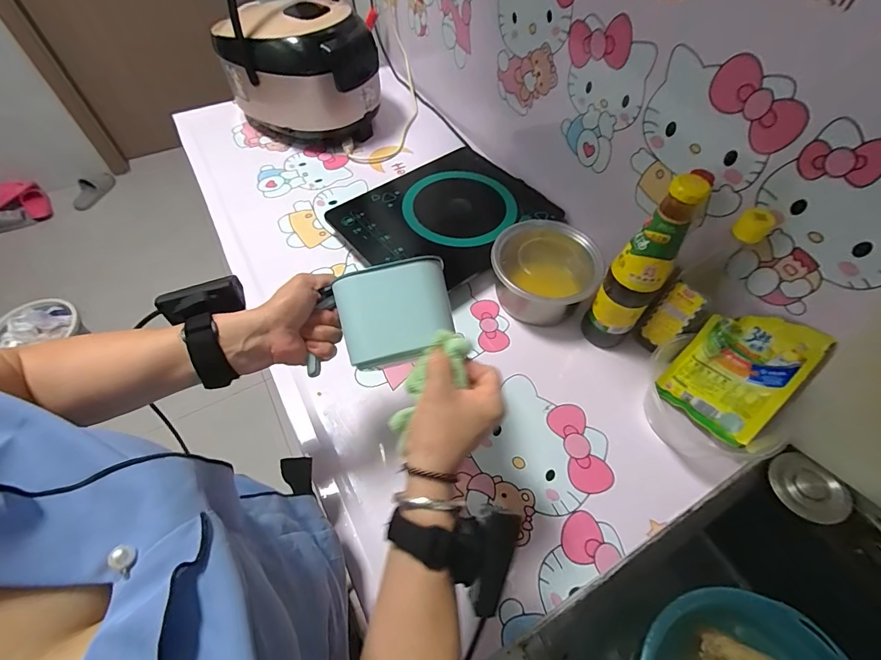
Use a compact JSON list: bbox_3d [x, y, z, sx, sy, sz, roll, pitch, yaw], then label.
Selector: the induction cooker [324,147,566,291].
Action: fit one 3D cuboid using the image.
[{"bbox_3d":[0.013,-0.198,0.731,0.344,0.044,0.269,-34,62,-22],"label":"induction cooker"}]

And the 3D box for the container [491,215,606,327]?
[{"bbox_3d":[0.157,-0.090,0.634,0.150,0.097,0.155,0,55,-1],"label":"container"}]

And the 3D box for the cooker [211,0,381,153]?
[{"bbox_3d":[-0.289,-0.543,0.820,0.267,0.280,0.238,-19,58,-14],"label":"cooker"}]

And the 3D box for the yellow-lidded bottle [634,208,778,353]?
[{"bbox_3d":[0.329,-0.056,0.522,0.063,0.223,0.062,39,63,23],"label":"yellow-lidded bottle"}]

